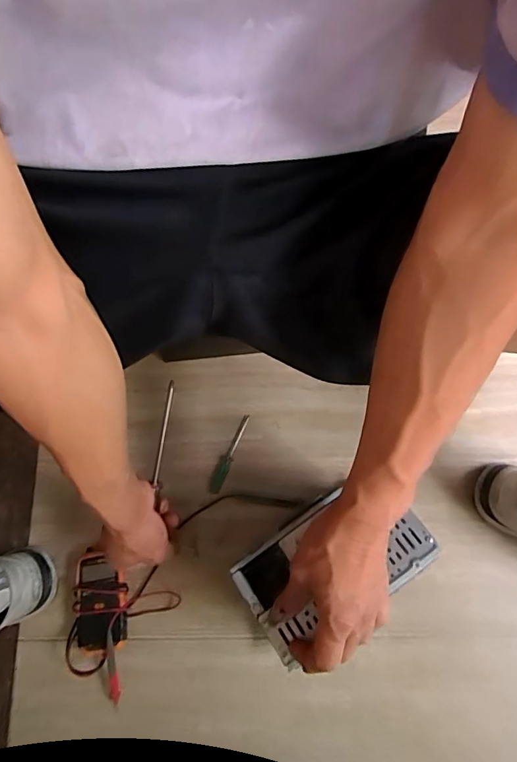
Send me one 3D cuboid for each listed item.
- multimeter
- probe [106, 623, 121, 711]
[{"bbox_3d":[-0.200,0.277,0.601,0.067,0.038,0.116,-8,74,-1],"label":"multimeter"},{"bbox_3d":[-0.175,0.345,0.570,0.011,0.009,0.105,-3,95,0],"label":"probe"}]

